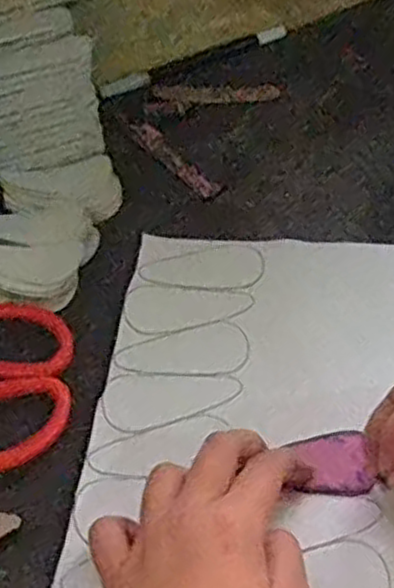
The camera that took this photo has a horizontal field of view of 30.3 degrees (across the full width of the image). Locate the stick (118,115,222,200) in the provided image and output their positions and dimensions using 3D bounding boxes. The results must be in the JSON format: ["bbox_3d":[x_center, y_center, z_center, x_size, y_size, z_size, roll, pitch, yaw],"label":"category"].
[{"bbox_3d":[-0.019,-0.093,0.481,0.015,0.007,0.098,-35,60,-20],"label":"stick"}]

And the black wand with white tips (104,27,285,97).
[{"bbox_3d":[-0.001,-0.169,0.528,0.144,0.008,0.013,-22,57,-13],"label":"black wand with white tips"}]

